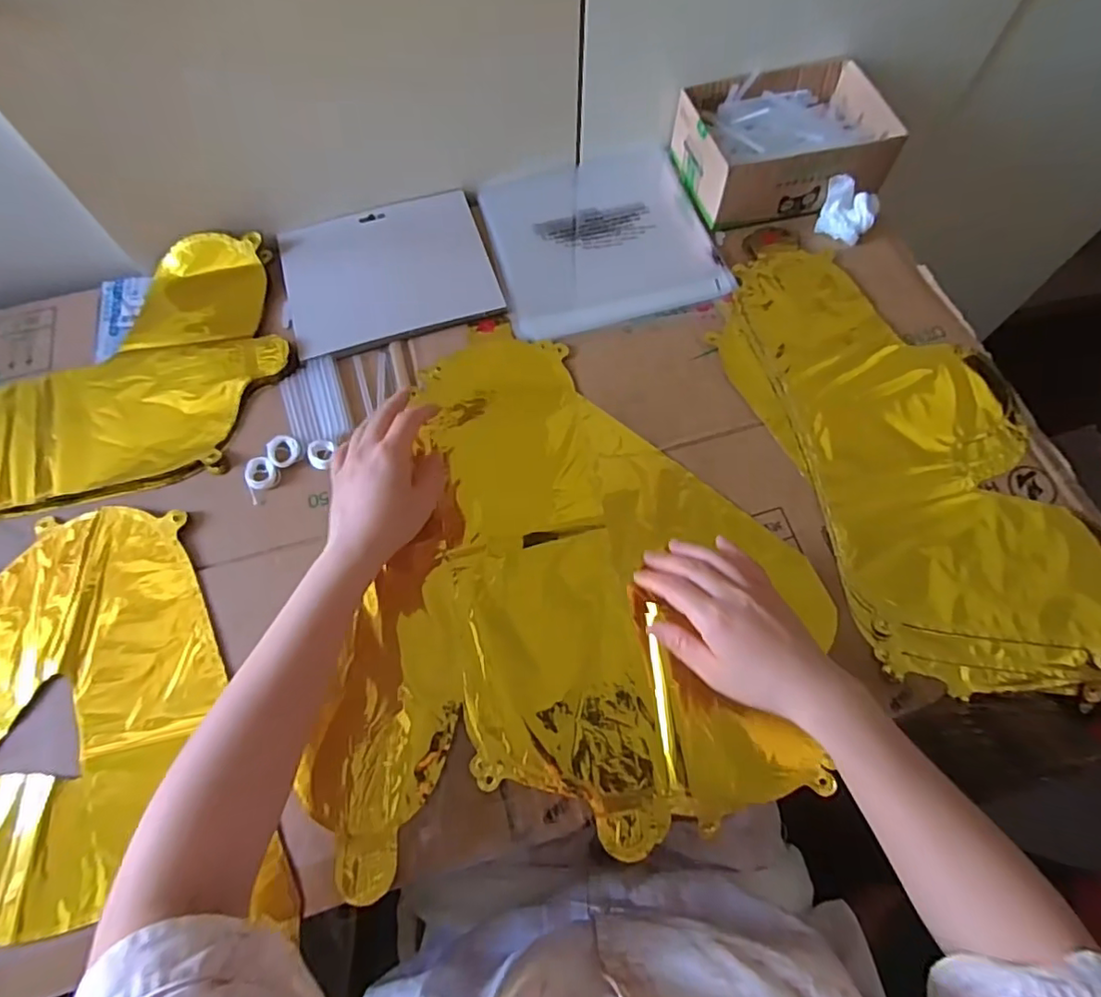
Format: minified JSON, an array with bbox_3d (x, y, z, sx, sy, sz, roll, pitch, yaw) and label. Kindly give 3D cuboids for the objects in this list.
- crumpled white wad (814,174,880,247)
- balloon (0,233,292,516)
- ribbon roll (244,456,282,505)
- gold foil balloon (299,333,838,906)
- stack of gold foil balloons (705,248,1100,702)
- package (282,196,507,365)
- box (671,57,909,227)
[{"bbox_3d":[0.288,-0.280,0.573,0.052,0.034,0.040,24,70,10],"label":"crumpled white wad"},{"bbox_3d":[-0.433,-0.104,0.515,0.384,0.011,0.233,-12,68,-5],"label":"balloon"},{"bbox_3d":[-0.235,-0.017,0.483,0.027,0.005,0.037,-21,69,-8],"label":"ribbon roll"},{"bbox_3d":[0.032,0.070,0.458,0.343,0.013,0.411,9,68,4],"label":"gold foil balloon"},{"bbox_3d":[0.307,-0.048,0.501,0.227,0.008,0.429,-18,69,-7],"label":"stack of gold foil balloons"},{"bbox_3d":[-0.156,-0.219,0.568,0.190,0.008,0.161,-18,69,-7],"label":"package"},{"bbox_3d":[0.229,-0.354,0.585,0.188,0.062,0.143,-13,68,-5],"label":"box"}]

